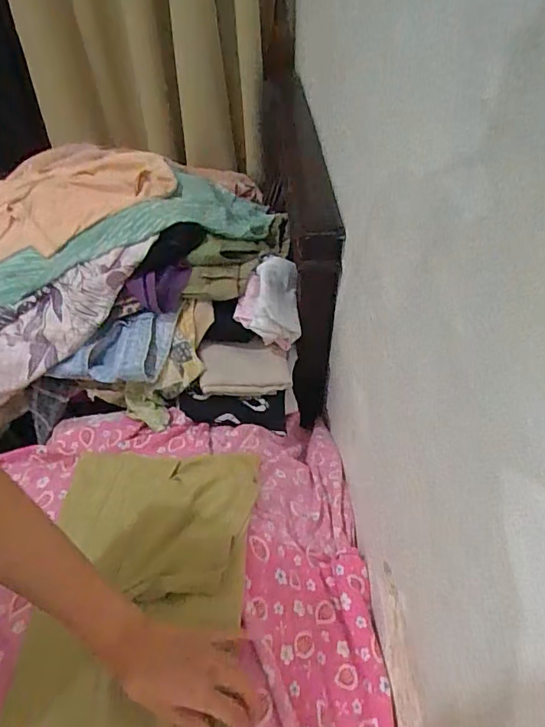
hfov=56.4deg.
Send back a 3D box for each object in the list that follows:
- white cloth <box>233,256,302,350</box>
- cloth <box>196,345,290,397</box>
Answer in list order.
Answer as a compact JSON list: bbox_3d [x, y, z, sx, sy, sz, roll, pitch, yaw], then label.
[{"bbox_3d":[0.001,-0.092,0.793,0.096,0.083,0.130,9,47,9],"label":"white cloth"},{"bbox_3d":[-0.041,0.012,0.778,0.135,0.018,0.075,2,85,-6],"label":"cloth"}]

